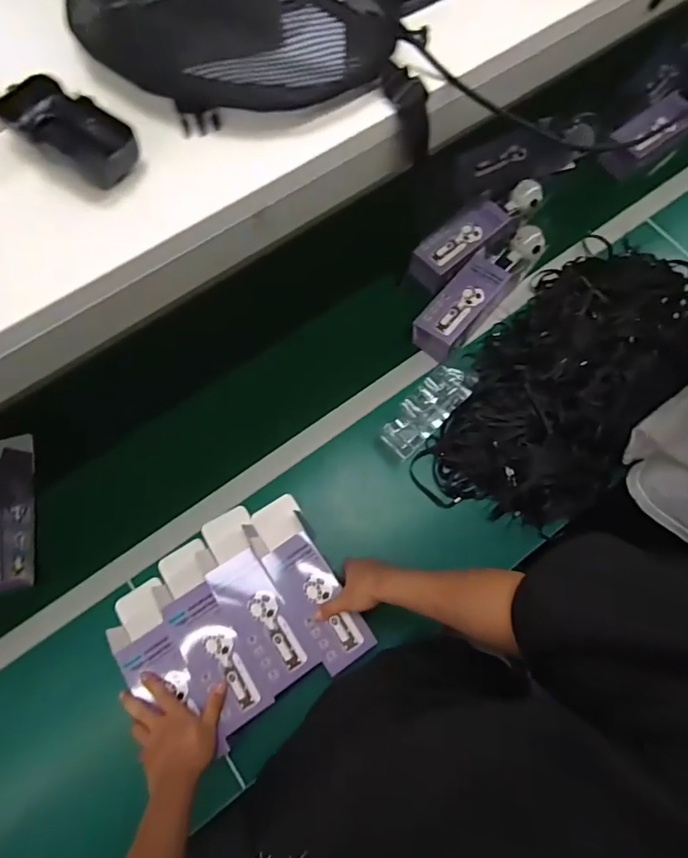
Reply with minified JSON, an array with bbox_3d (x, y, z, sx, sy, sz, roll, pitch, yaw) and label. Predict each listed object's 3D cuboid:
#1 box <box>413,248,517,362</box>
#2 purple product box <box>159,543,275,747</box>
[{"bbox_3d":[0.222,-0.229,0.858,0.092,0.073,0.222,40,79,12],"label":"box"},{"bbox_3d":[-0.196,0.292,0.672,0.083,0.062,0.258,-28,75,-10],"label":"purple product box"}]

